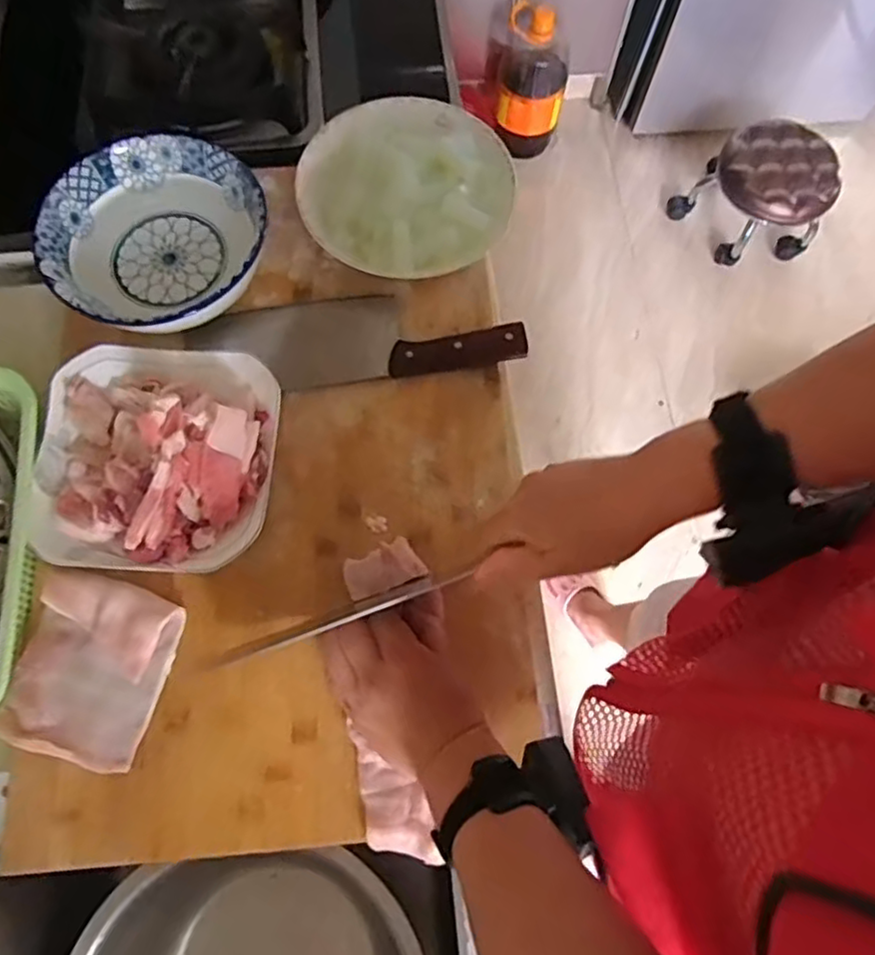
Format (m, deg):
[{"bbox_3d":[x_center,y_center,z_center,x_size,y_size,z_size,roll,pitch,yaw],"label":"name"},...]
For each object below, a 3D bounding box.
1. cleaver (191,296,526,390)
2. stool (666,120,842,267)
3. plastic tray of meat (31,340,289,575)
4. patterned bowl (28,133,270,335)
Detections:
[{"bbox_3d":[-0.071,-0.127,0.559,0.280,0.020,0.086,-7,72,-3],"label":"cleaver"},{"bbox_3d":[0.763,-0.669,1.512,0.231,0.205,0.292,-37,76,-12],"label":"stool"},{"bbox_3d":[-0.222,-0.023,0.491,0.180,0.053,0.180,4,72,0],"label":"plastic tray of meat"},{"bbox_3d":[-0.239,-0.202,0.555,0.181,0.052,0.182,0,72,-1],"label":"patterned bowl"}]

